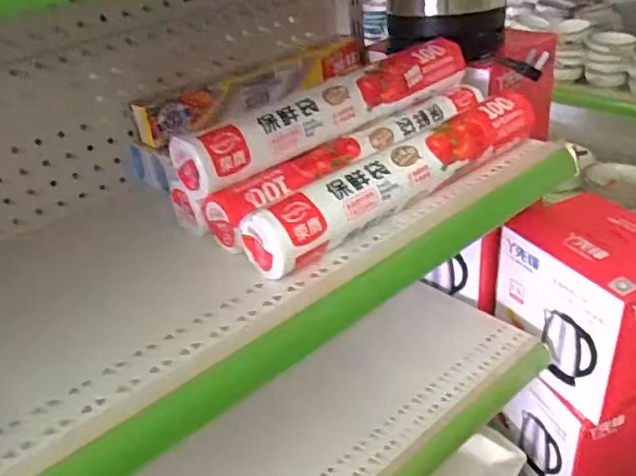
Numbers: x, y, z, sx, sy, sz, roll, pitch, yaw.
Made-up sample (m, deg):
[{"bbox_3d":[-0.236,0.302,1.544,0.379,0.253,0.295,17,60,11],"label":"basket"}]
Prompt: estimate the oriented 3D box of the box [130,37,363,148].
[{"bbox_3d":[-0.066,-0.188,0.737,0.323,0.041,0.049,-25,37,-28],"label":"box"}]

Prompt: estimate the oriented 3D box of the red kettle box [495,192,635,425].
[{"bbox_3d":[0.380,0.085,0.824,0.165,0.198,0.212,-17,33,-17],"label":"red kettle box"}]

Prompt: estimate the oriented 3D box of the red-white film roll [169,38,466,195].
[{"bbox_3d":[0.024,-0.134,0.602,0.353,0.046,0.044,-27,38,-30],"label":"red-white film roll"}]

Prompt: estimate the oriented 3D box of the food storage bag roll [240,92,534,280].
[{"bbox_3d":[0.087,-0.062,0.569,0.345,0.053,0.046,-27,38,-30],"label":"food storage bag roll"}]

